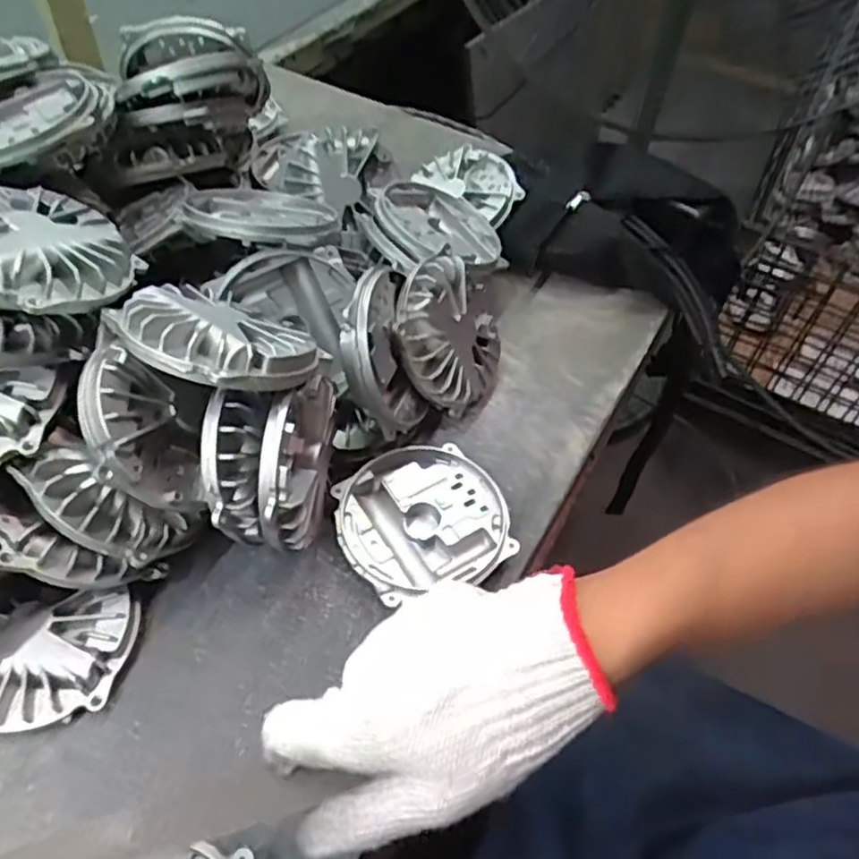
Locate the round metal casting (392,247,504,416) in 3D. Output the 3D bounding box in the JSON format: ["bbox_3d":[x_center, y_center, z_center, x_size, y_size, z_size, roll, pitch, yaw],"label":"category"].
[{"bbox_3d":[0.016,-0.072,0.522,0.030,0.108,0.106,-1,52,37],"label":"round metal casting"}]

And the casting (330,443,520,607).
[{"bbox_3d":[-0.006,0.059,0.467,0.107,0.022,0.101,2,52,-3],"label":"casting"}]

